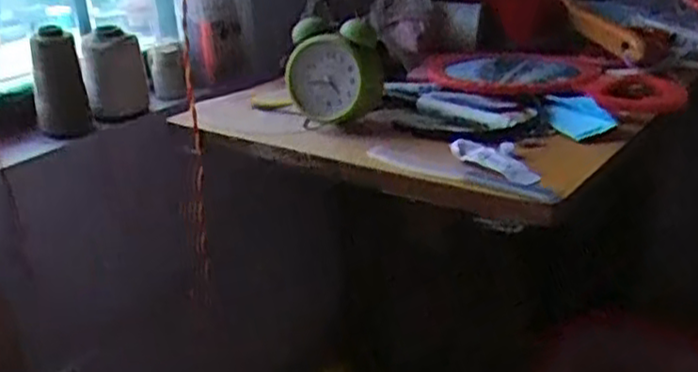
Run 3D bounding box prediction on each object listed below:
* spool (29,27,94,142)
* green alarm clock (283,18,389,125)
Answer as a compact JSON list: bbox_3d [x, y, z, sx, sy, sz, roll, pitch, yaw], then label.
[{"bbox_3d":[-0.312,-0.113,0.794,0.052,0.116,0.048,-14,25,-23],"label":"spool"},{"bbox_3d":[-0.013,-0.113,0.716,0.087,0.089,0.046,6,25,21],"label":"green alarm clock"}]

